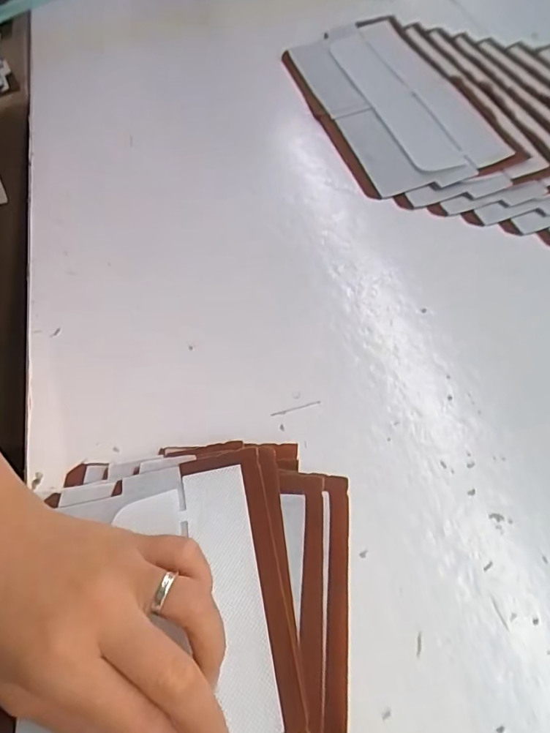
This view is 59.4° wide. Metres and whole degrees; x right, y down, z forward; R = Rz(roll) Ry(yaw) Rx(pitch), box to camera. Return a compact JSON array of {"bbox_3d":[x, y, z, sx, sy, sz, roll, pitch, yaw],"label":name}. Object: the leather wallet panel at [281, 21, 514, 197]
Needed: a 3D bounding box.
[{"bbox_3d":[0.093,-0.224,0.411,0.108,0.017,0.219,-20,60,0],"label":"leather wallet panel"}]

